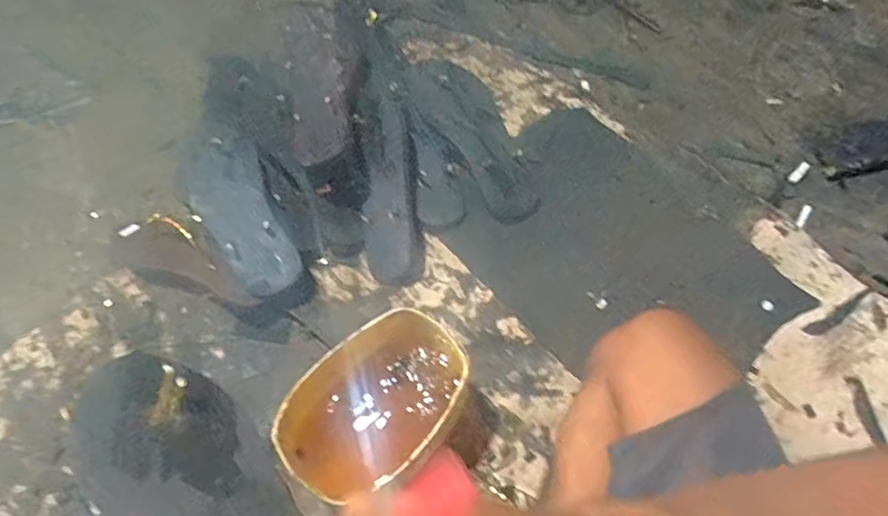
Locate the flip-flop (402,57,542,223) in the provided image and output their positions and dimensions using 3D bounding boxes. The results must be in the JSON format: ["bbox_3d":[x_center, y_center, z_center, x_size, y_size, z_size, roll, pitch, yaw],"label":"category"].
[{"bbox_3d":[0.044,-0.166,0.764,0.100,0.023,0.256,-29,80,-15],"label":"flip-flop"}]

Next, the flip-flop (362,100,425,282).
[{"bbox_3d":[-0.067,-0.089,0.724,0.074,0.047,0.248,-1,80,0],"label":"flip-flop"}]

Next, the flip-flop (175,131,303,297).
[{"bbox_3d":[-0.256,-0.060,0.688,0.101,0.042,0.239,-26,65,-14],"label":"flip-flop"}]

